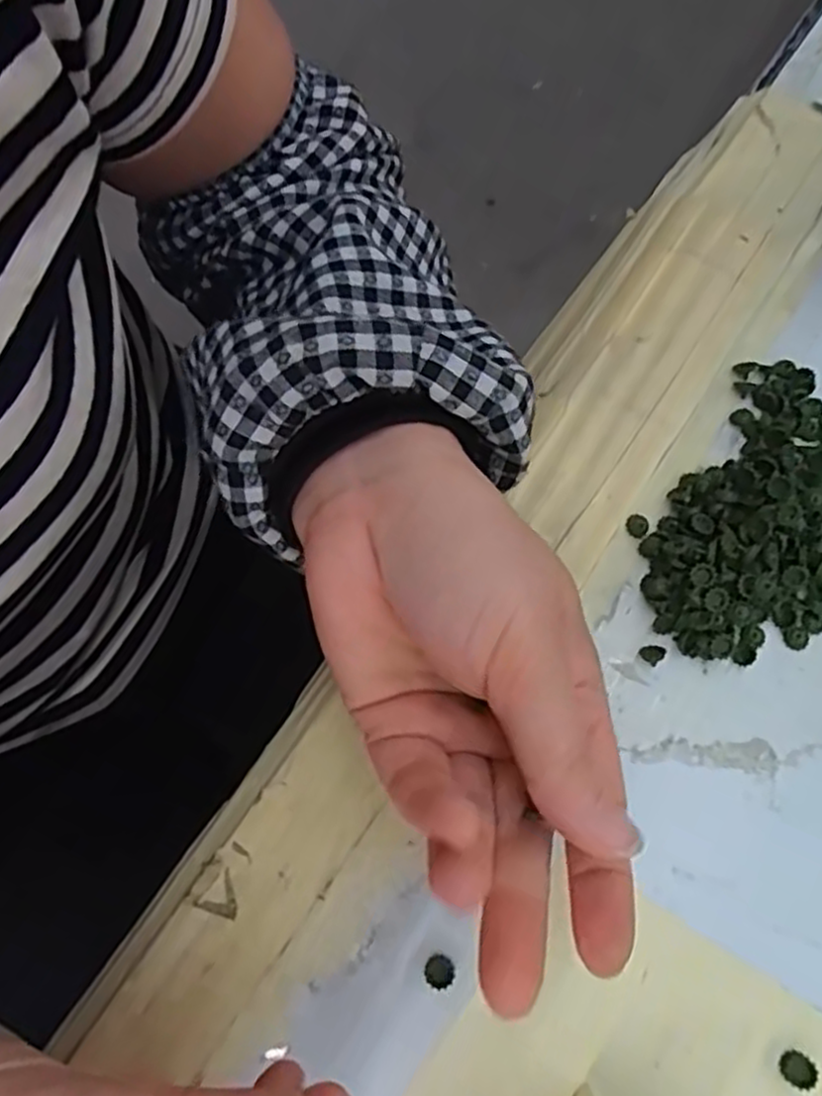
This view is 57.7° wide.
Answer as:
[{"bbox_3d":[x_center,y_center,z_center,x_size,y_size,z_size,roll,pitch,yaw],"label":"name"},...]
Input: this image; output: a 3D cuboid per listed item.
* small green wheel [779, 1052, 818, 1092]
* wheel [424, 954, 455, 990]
[{"bbox_3d":[0.109,0.147,0.211,0.008,0.006,0.009,31,75,10],"label":"small green wheel"},{"bbox_3d":[0.008,0.125,0.220,0.009,0.004,0.009,0,72,1],"label":"wheel"}]

